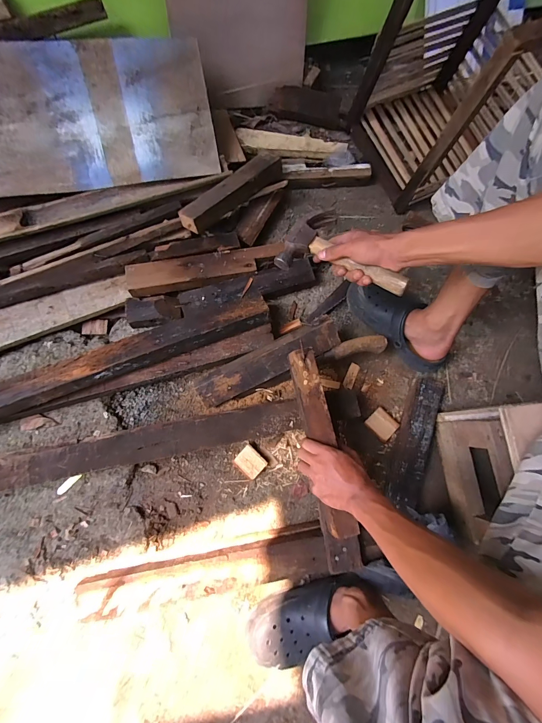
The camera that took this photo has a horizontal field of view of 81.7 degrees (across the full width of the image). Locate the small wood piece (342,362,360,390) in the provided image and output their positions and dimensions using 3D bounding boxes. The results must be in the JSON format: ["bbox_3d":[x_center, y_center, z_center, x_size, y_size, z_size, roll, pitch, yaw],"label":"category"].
[{"bbox_3d":[0.188,0.034,0.732,0.024,0.005,0.062,24,78,1],"label":"small wood piece"}]

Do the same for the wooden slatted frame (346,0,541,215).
[{"bbox_3d":[0.412,-0.621,0.688,0.331,0.379,0.316,-26,82,-9],"label":"wooden slatted frame"}]

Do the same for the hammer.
[{"bbox_3d":[0.127,-0.179,0.515,0.212,0.034,0.128,30,78,22],"label":"hammer"}]

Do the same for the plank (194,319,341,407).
[{"bbox_3d":[-0.006,0.005,0.670,0.314,0.023,0.066,-26,114,2],"label":"plank"}]

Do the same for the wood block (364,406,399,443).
[{"bbox_3d":[0.252,0.141,0.708,0.059,0.022,0.062,-40,84,-10],"label":"wood block"}]

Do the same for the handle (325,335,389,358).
[{"bbox_3d":[0.183,-0.032,0.674,0.133,0.025,0.034,-8,79,-6],"label":"handle"}]

